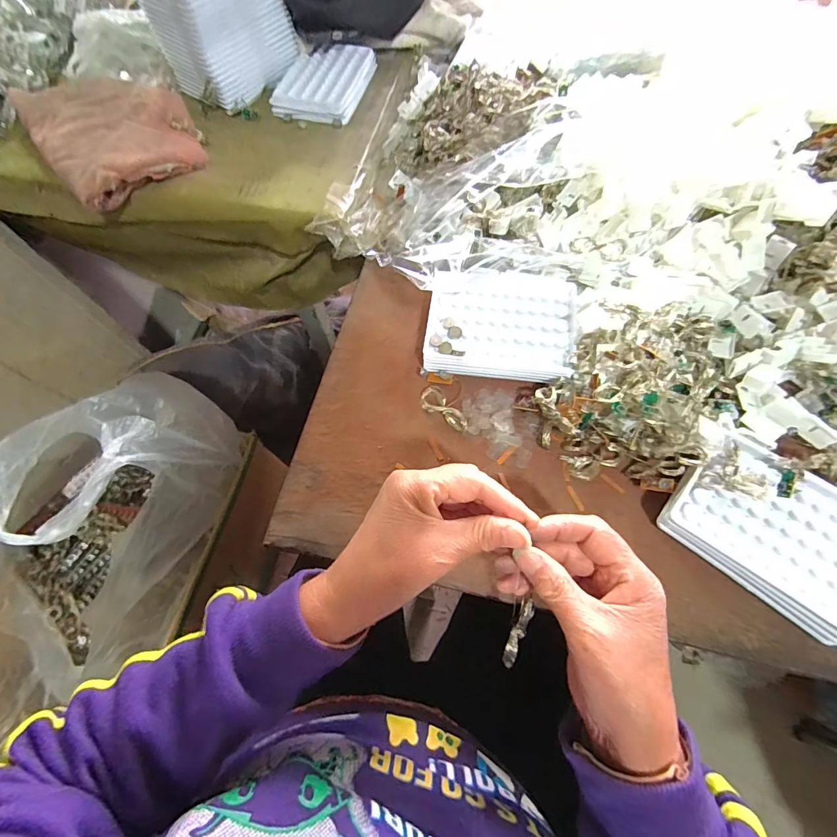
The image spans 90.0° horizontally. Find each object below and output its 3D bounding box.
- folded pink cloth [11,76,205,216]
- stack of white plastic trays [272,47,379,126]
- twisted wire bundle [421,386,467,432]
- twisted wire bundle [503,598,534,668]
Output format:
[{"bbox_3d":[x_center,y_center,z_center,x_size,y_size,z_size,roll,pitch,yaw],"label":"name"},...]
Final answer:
[{"bbox_3d":[-0.341,-0.326,0.464,0.150,0.034,0.211,-32,68,-12],"label":"folded pink cloth"},{"bbox_3d":[-0.109,-0.402,0.501,0.089,0.015,0.132,16,67,9],"label":"stack of white plastic trays"},{"bbox_3d":[0.024,-0.010,0.366,0.048,0.007,0.023,30,70,14],"label":"twisted wire bundle"},{"bbox_3d":[0.062,0.136,0.264,0.008,0.004,0.041,23,82,12],"label":"twisted wire bundle"}]

